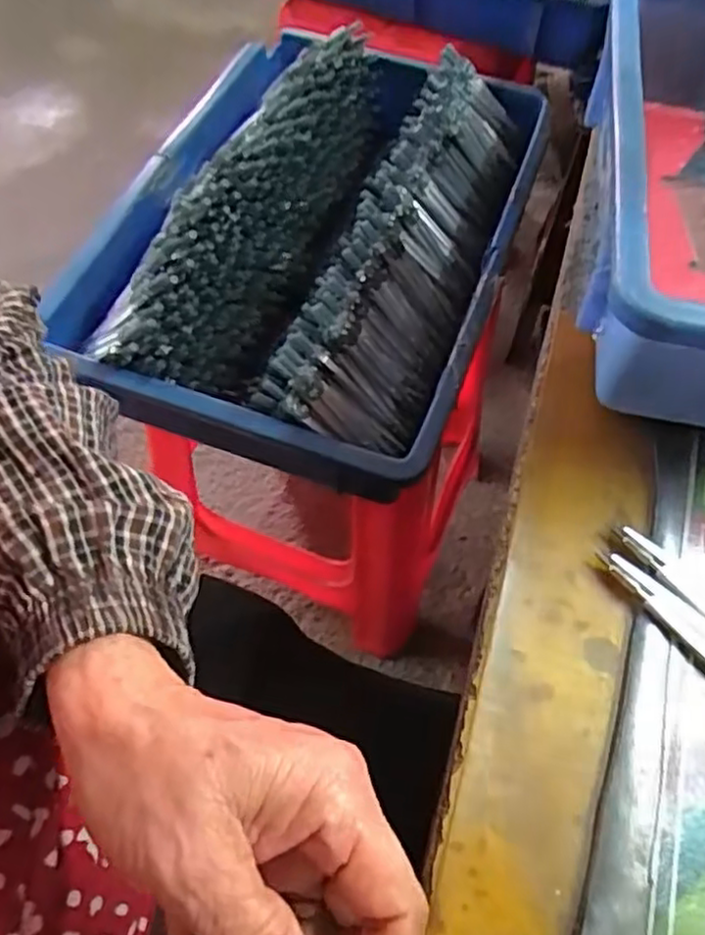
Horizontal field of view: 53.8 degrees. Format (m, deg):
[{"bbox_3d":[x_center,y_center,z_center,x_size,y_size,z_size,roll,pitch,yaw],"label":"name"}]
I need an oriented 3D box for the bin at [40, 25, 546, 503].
[{"bbox_3d":[-0.024,-0.194,0.544,0.283,0.091,0.411,18,60,8],"label":"bin"}]

